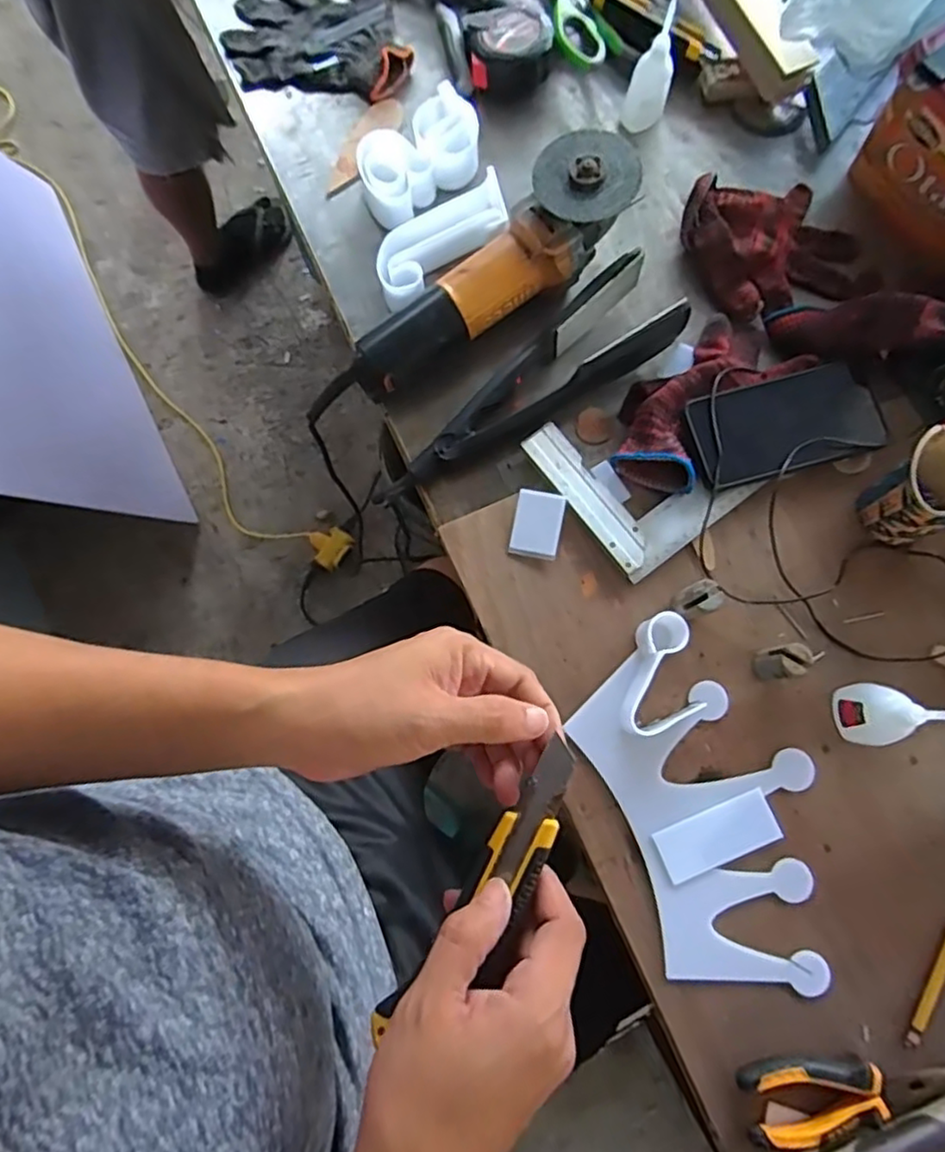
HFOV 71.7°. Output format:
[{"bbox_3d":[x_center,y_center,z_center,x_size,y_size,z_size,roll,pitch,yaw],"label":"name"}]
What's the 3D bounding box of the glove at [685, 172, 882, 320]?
[{"bbox_3d":[0.281,-0.307,0.603,0.156,0.040,0.129,-13,78,-1],"label":"glove"}]

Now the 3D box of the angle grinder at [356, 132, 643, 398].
[{"bbox_3d":[0.017,-0.259,0.566,0.292,0.068,0.081,-39,79,5],"label":"angle grinder"}]

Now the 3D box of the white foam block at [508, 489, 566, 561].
[{"bbox_3d":[0.054,-0.042,0.545,0.040,0.015,0.054,11,79,4],"label":"white foam block"}]

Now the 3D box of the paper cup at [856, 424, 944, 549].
[{"bbox_3d":[0.349,-0.065,0.503,0.071,0.095,0.068,0,79,2],"label":"paper cup"}]

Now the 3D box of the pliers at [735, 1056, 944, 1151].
[{"bbox_3d":[0.263,0.353,0.451,0.152,0.014,0.048,-10,78,0],"label":"pliers"}]

